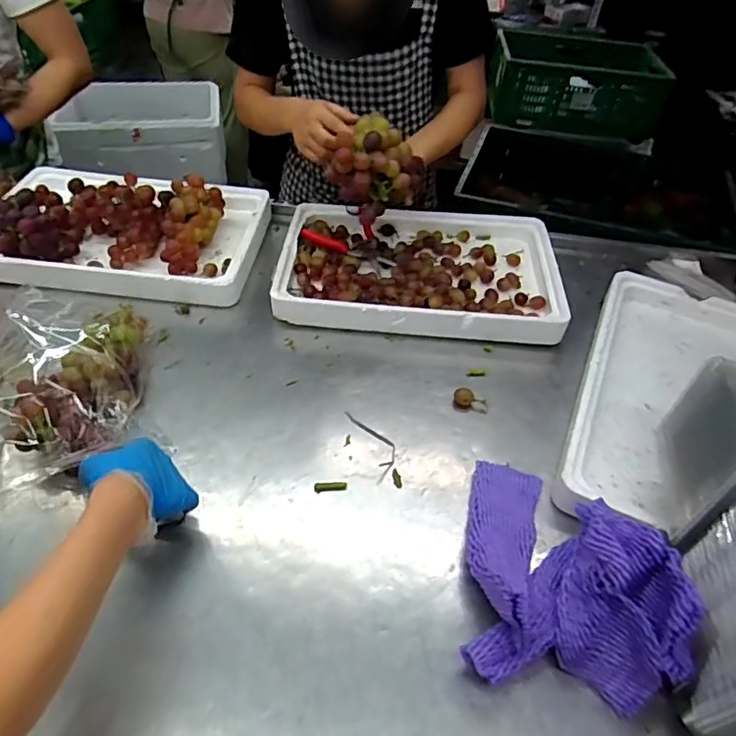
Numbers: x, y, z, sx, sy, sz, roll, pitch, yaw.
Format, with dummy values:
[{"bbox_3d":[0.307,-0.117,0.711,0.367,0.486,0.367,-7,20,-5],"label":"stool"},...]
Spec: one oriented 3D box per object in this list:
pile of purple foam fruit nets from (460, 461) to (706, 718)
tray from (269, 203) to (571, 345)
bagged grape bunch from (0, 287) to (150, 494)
[{"bbox_3d":[0.201,0.182,0.560,0.182,0.129,0.244,9,46,4],"label":"pile of purple foam fruit nets"},{"bbox_3d":[0.096,-0.196,1.034,0.501,0.045,0.367,6,46,1],"label":"tray"},{"bbox_3d":[-0.394,0.007,0.723,0.198,0.097,0.296,-16,49,-19],"label":"bagged grape bunch"}]

